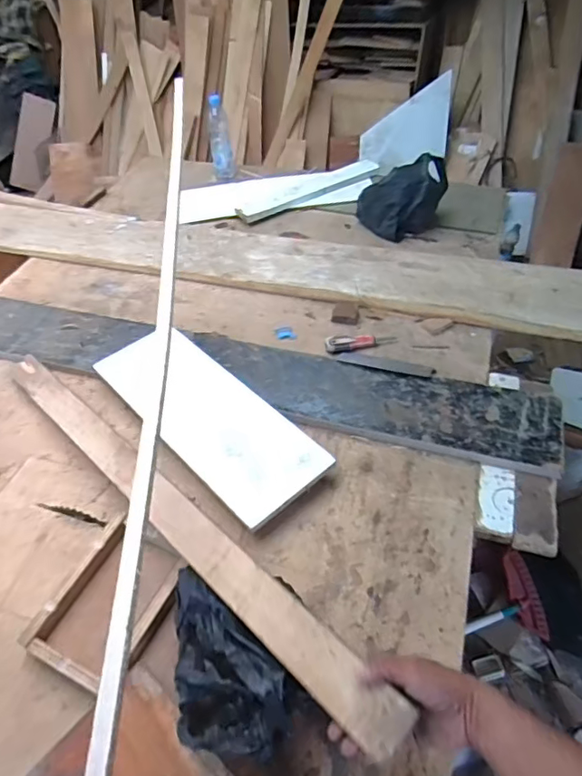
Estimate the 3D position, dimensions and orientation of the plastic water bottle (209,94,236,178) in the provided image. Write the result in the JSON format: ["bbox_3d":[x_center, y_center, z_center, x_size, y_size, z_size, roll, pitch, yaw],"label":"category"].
[{"bbox_3d":[-0.221,-0.782,1.687,0.066,0.232,0.063,-7,22,-1],"label":"plastic water bottle"}]

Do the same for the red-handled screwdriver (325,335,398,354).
[{"bbox_3d":[0.152,-0.098,1.143,0.156,0.033,0.036,-6,44,-18],"label":"red-handled screwdriver"}]

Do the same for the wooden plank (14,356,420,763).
[{"bbox_3d":[-0.220,0.145,0.812,0.940,0.011,0.062,30,73,38],"label":"wooden plank"}]

